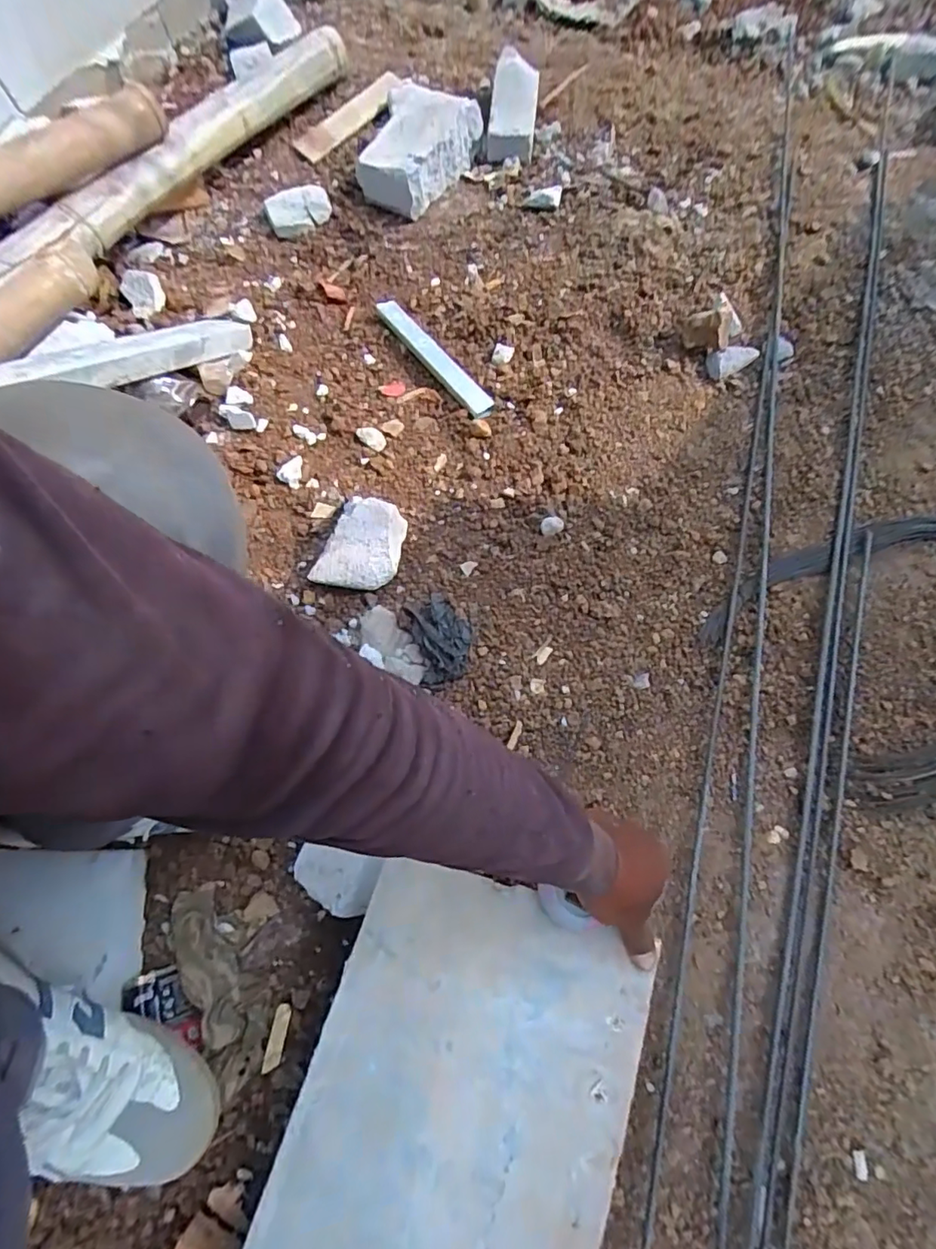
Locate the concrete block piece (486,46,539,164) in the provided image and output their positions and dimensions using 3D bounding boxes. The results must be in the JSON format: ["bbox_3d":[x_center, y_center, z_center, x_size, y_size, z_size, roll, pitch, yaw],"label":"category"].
[{"bbox_3d":[0.073,-0.859,0.892,0.087,0.063,0.219,6,71,4],"label":"concrete block piece"}]

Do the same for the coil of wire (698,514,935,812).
[{"bbox_3d":[0.500,-0.007,0.594,0.396,0.039,0.279,-32,73,-8],"label":"coil of wire"}]

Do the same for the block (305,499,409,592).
[{"bbox_3d":[-0.131,-0.093,0.656,0.091,0.072,0.109,15,72,8],"label":"block"}]

